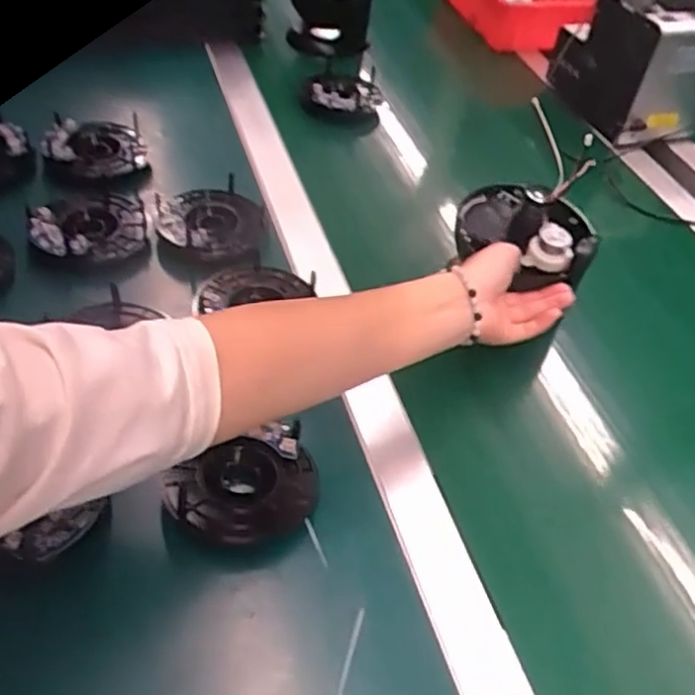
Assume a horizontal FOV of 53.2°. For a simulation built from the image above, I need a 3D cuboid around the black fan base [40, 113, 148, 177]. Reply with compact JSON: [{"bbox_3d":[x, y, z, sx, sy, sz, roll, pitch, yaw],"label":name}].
[{"bbox_3d":[-0.257,-0.208,0.702,0.094,0.025,0.098,-12,52,-16],"label":"black fan base"}]

